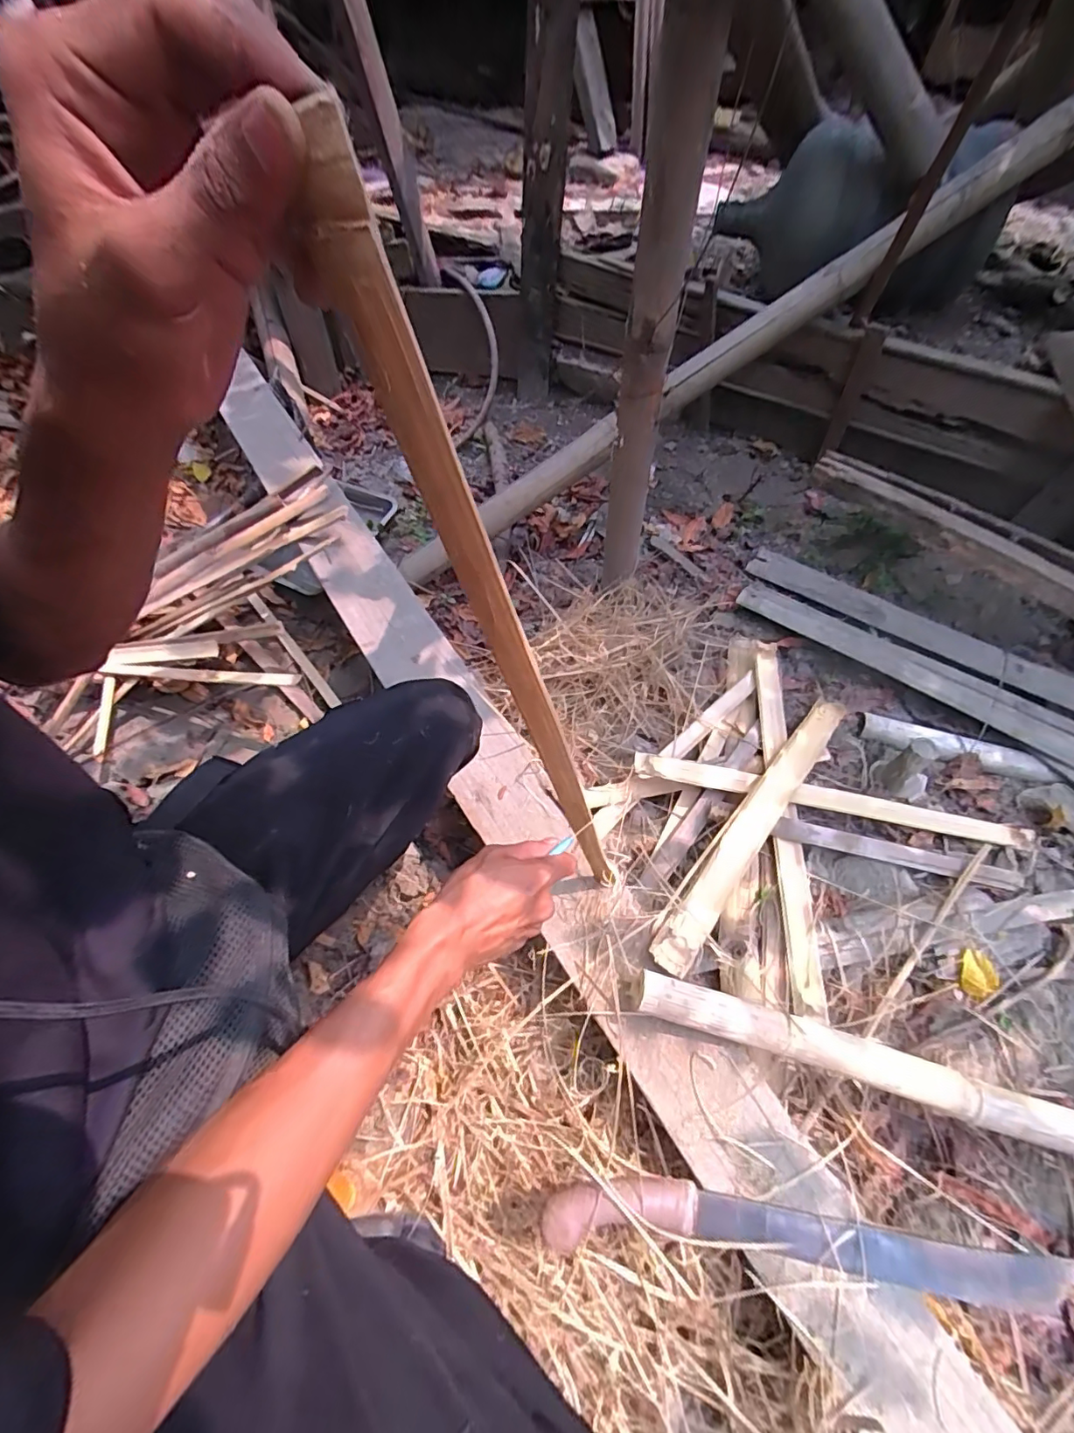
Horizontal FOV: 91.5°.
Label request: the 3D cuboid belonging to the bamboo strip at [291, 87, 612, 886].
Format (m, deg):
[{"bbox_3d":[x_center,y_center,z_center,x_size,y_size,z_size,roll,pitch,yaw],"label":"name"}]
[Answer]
[{"bbox_3d":[-0.010,-0.013,0.329,0.034,0.489,0.010,13,57,26],"label":"bamboo strip"}]

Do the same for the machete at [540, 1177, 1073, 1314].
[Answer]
[{"bbox_3d":[0.208,0.425,0.426,0.399,0.024,0.051,5,52,0],"label":"machete"}]

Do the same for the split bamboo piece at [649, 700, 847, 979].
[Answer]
[{"bbox_3d":[0.300,0.114,0.684,0.042,0.024,0.547,34,48,23],"label":"split bamboo piece"}]

